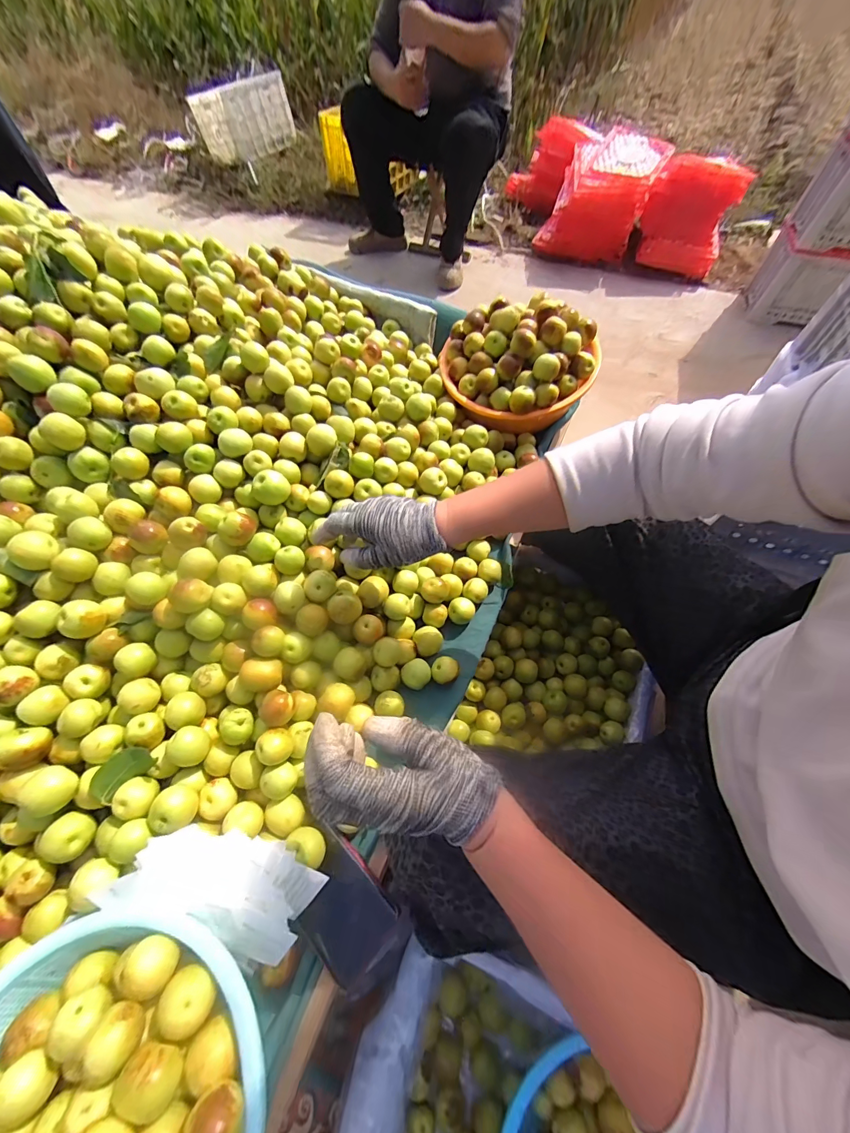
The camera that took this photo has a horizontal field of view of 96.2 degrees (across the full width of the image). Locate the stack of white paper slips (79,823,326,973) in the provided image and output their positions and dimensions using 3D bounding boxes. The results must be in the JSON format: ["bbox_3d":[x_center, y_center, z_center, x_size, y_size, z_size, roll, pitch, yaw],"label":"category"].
[{"bbox_3d":[-0.187,0.290,0.343,0.171,0.028,0.087,18,62,-4],"label":"stack of white paper slips"}]

